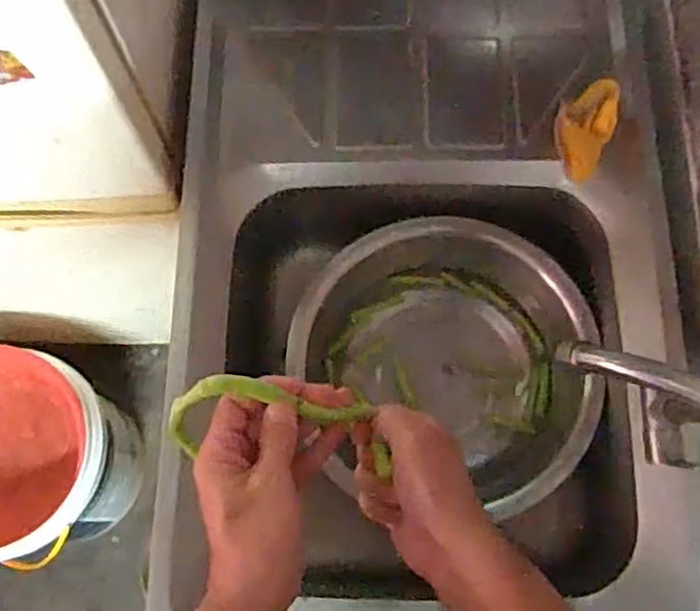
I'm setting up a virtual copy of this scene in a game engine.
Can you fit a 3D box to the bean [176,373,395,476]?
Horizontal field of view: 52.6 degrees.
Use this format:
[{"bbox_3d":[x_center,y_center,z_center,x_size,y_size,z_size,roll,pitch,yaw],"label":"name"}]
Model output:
[{"bbox_3d":[-0.047,0.081,0.471,0.140,0.056,0.048,12,73,-7],"label":"bean"}]

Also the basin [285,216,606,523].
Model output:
[{"bbox_3d":[0.102,0.071,0.814,0.315,0.141,0.310,0,73,1],"label":"basin"}]

